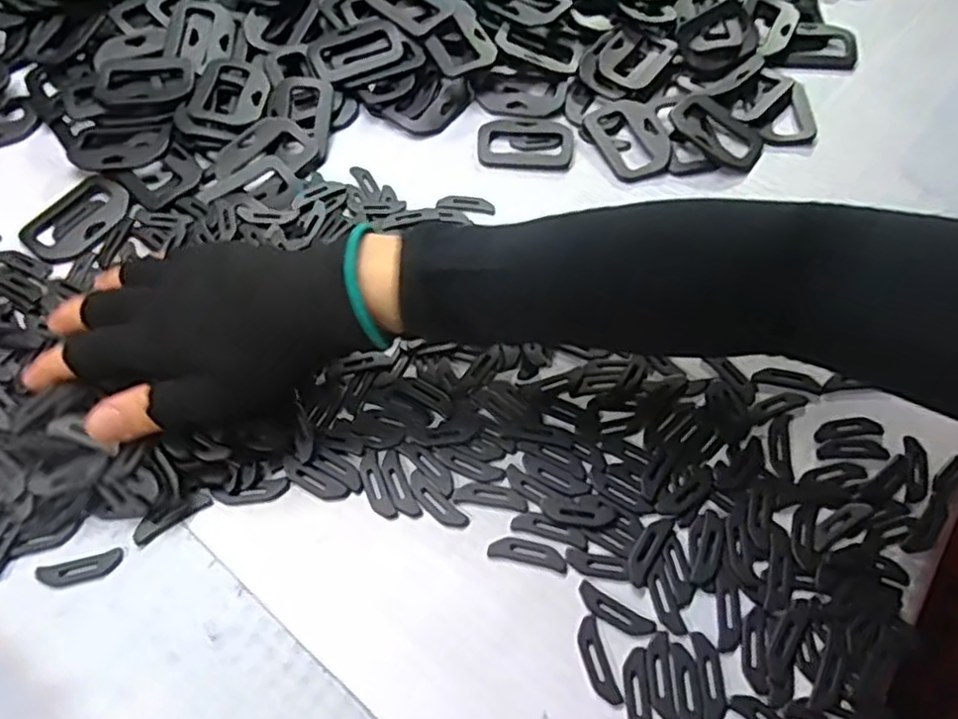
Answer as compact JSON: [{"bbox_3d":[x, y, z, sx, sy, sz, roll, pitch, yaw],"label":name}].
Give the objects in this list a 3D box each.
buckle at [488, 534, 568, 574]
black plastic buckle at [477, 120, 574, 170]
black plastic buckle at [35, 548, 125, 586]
[{"bbox_3d":[0.023,0.087,0.316,0.036,0.004,0.011,13,59,6],"label":"buckle"},{"bbox_3d":[0.030,-0.139,0.446,0.059,0.005,0.043,5,58,1],"label":"black plastic buckle"},{"bbox_3d":[-0.176,0.092,0.308,0.036,0.004,0.011,-13,60,-10],"label":"black plastic buckle"}]

